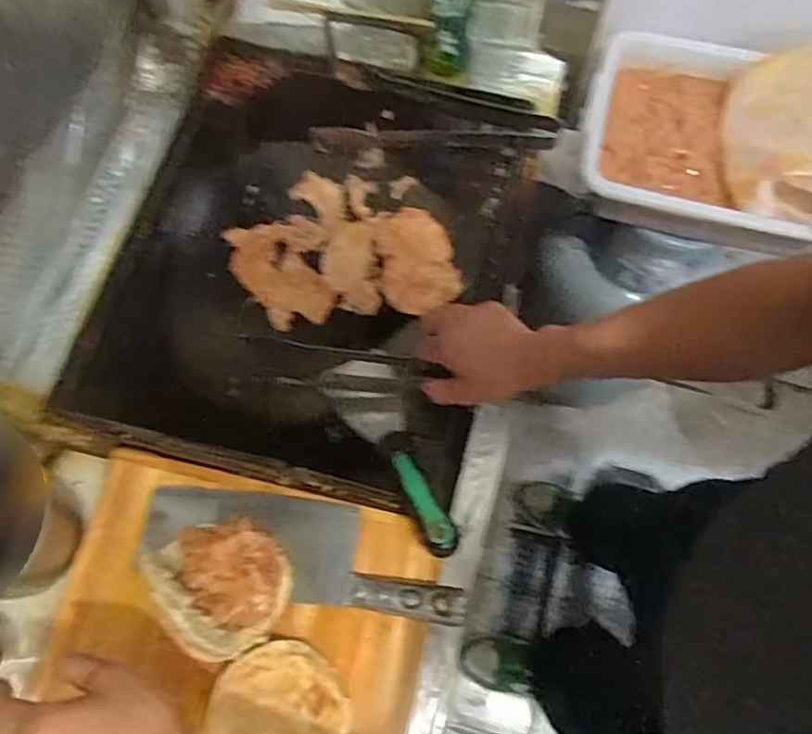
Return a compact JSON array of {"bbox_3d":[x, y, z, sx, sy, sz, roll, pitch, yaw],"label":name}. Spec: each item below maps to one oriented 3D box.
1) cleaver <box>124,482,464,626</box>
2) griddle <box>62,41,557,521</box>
[{"bbox_3d":[-0.099,0.166,0.604,0.308,0.027,0.088,9,70,3],"label":"cleaver"},{"bbox_3d":[-0.098,-0.128,0.732,0.436,0.052,0.515,15,70,5],"label":"griddle"}]

